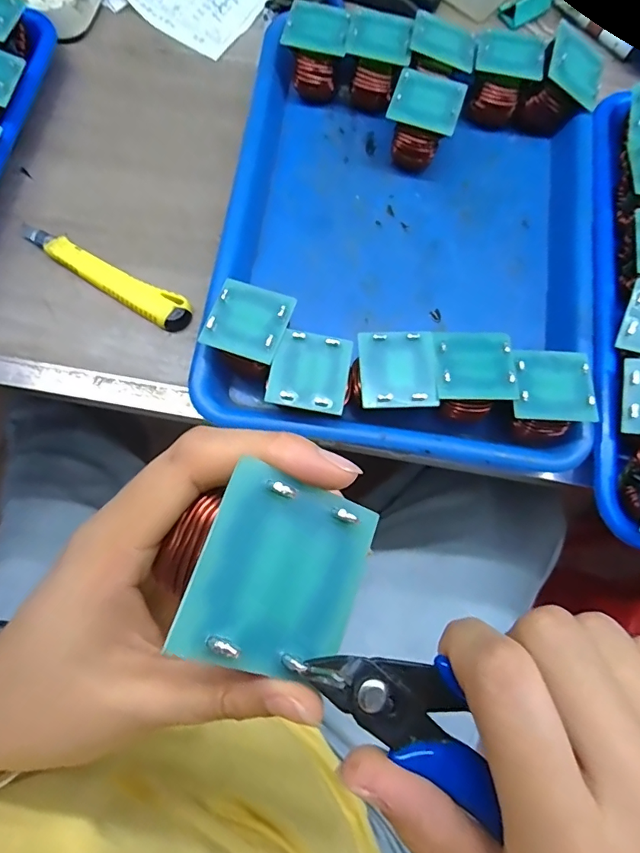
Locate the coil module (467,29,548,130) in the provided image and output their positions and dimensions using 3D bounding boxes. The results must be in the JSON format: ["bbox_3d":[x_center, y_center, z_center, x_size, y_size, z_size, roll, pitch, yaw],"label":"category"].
[{"bbox_3d":[0.135,-0.261,0.359,0.047,0.049,0.048,10,76,1],"label":"coil module"}]

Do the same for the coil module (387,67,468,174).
[{"bbox_3d":[0.074,-0.219,0.346,0.047,0.048,0.048,19,76,3],"label":"coil module"}]

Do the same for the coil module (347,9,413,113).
[{"bbox_3d":[0.043,-0.272,0.356,0.044,0.045,0.043,10,76,1],"label":"coil module"}]

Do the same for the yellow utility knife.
[{"bbox_3d":[-0.153,-0.105,0.337,0.139,0.012,0.024,28,77,5],"label":"yellow utility knife"}]

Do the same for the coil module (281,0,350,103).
[{"bbox_3d":[-0.002,-0.277,0.355,0.043,0.048,0.033,6,76,0],"label":"coil module"}]

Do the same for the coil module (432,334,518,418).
[{"bbox_3d":[0.091,-0.030,0.298,0.045,0.042,0.044,0,76,-2],"label":"coil module"}]

